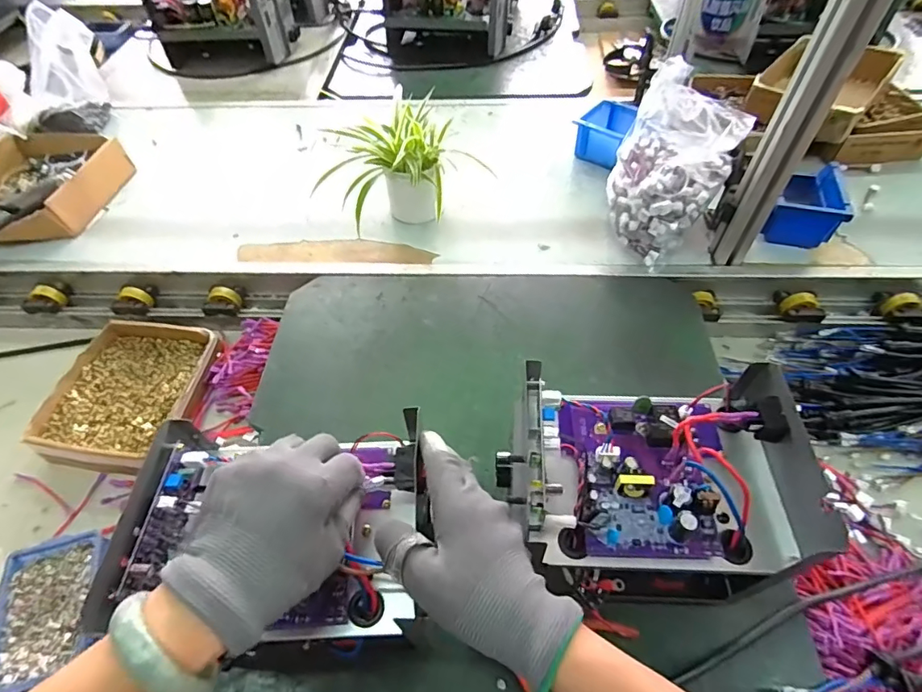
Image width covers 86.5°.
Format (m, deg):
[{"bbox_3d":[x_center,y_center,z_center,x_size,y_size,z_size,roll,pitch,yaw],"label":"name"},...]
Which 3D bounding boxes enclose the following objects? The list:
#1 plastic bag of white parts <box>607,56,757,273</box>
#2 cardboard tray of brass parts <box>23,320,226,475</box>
[{"bbox_3d":[0.295,-0.251,0.720,0.141,0.212,0.161,-25,56,-16],"label":"plastic bag of white parts"},{"bbox_3d":[-0.473,0.063,0.701,0.196,0.035,0.223,7,53,7],"label":"cardboard tray of brass parts"}]

